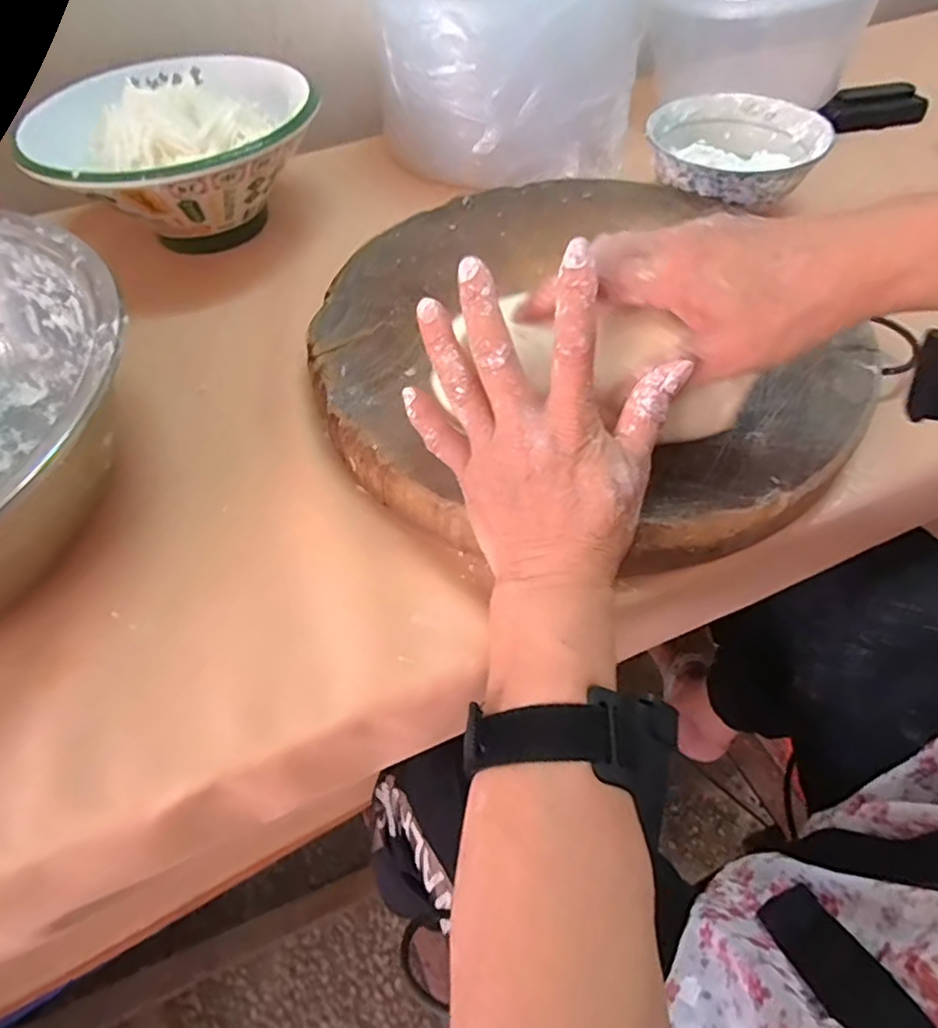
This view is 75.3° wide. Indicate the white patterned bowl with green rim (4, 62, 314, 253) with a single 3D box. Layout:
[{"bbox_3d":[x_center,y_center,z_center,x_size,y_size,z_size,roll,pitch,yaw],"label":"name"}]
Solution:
[{"bbox_3d":[-0.234,-0.302,0.531,0.210,0.113,0.236,-5,53,-2],"label":"white patterned bowl with green rim"}]

